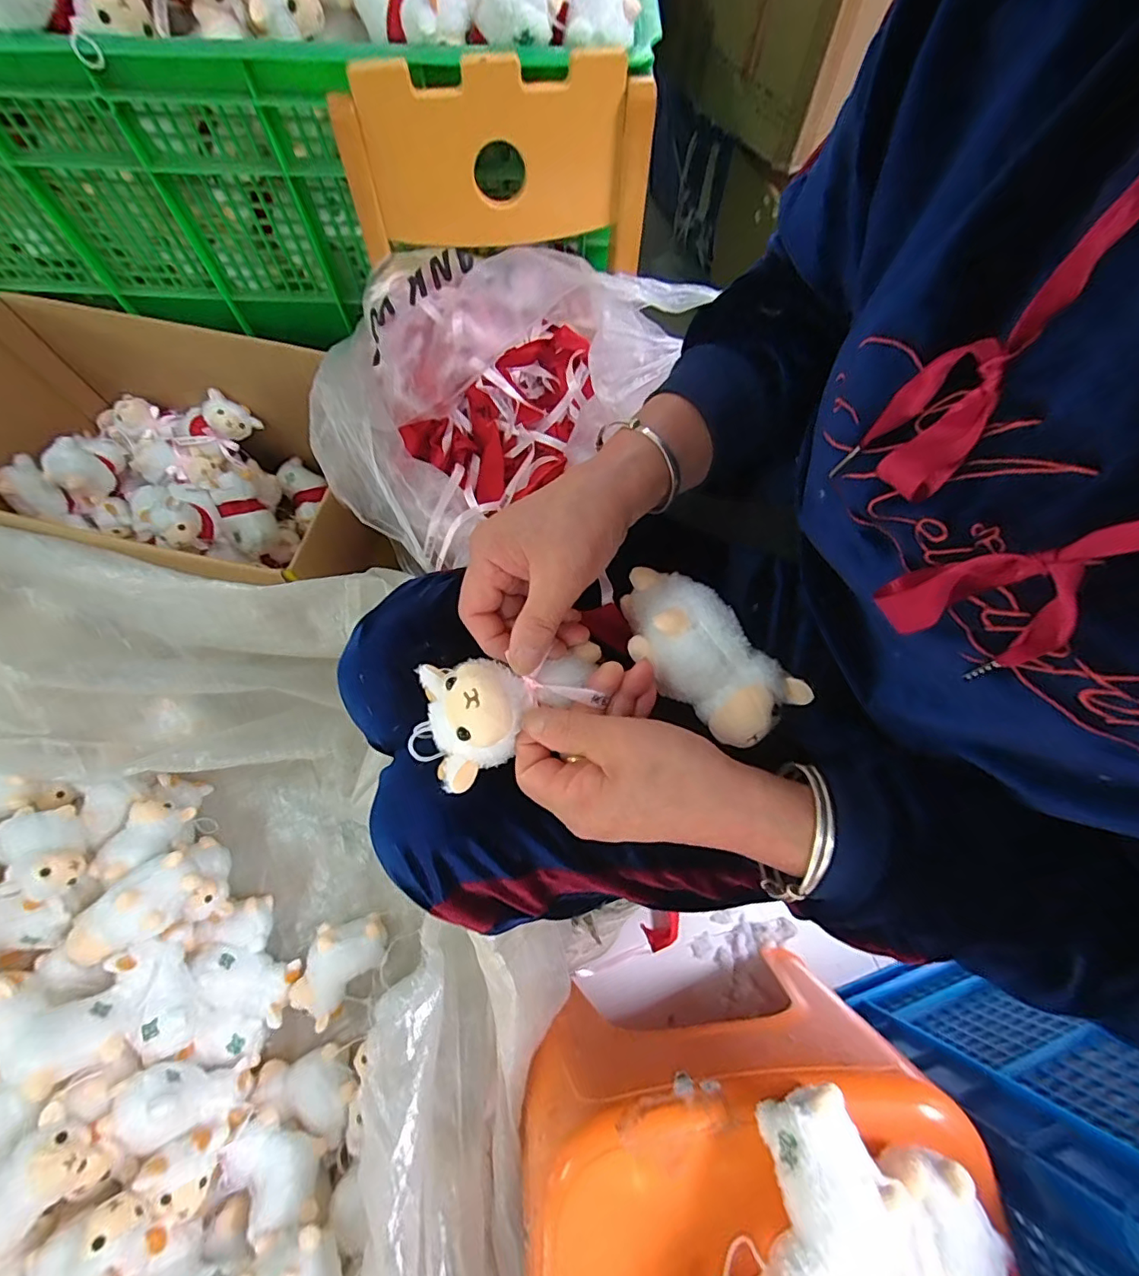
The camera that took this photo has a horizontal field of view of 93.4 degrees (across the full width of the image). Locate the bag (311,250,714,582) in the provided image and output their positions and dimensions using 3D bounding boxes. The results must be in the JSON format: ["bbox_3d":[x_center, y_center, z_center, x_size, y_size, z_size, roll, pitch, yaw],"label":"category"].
[{"bbox_3d":[-0.083,-0.273,0.576,0.387,0.151,0.289,-31,73,-12],"label":"bag"}]

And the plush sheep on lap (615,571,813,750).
[{"bbox_3d":[0.081,0.008,0.335,0.126,0.047,0.063,43,74,13],"label":"plush sheep on lap"}]

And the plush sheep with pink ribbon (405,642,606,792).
[{"bbox_3d":[-0.039,0.035,0.315,0.117,0.064,0.067,-30,73,-12],"label":"plush sheep with pink ribbon"}]

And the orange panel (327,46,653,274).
[{"bbox_3d":[-0.063,-0.445,0.515,0.281,0.152,0.020,-11,60,-9],"label":"orange panel"}]

